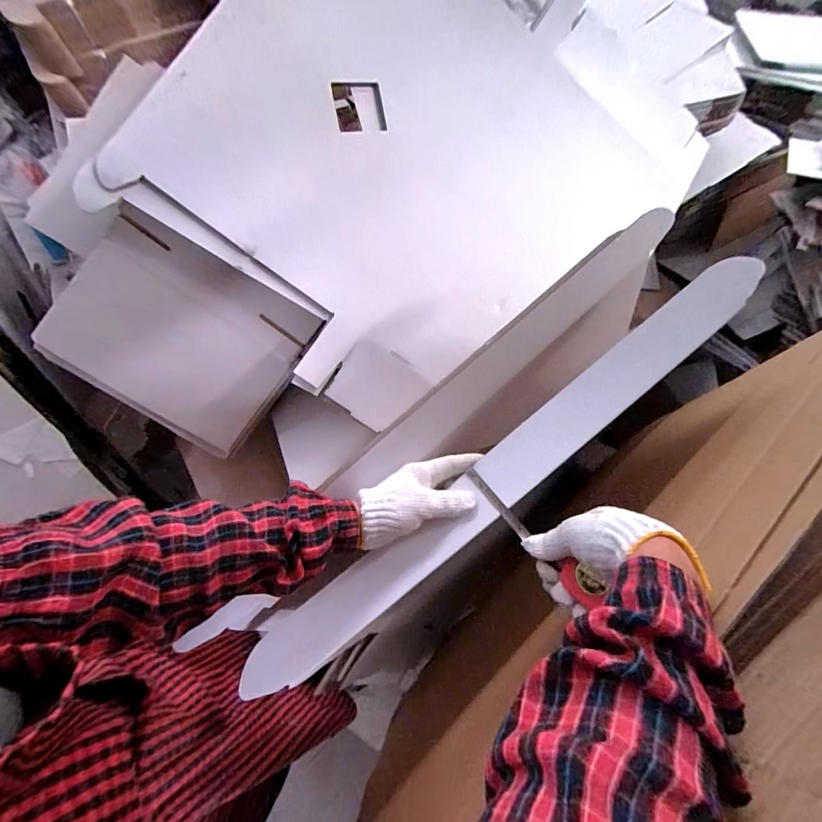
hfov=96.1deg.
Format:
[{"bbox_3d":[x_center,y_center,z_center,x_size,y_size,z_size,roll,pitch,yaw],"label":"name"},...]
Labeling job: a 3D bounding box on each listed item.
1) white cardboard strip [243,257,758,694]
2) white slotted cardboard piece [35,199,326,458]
[{"bbox_3d":[0.100,0.063,0.382,0.650,0.026,0.060,-39,71,-1],"label":"white cardboard strip"},{"bbox_3d":[-0.378,-0.124,0.615,0.351,0.034,0.291,32,97,-14],"label":"white slotted cardboard piece"}]

